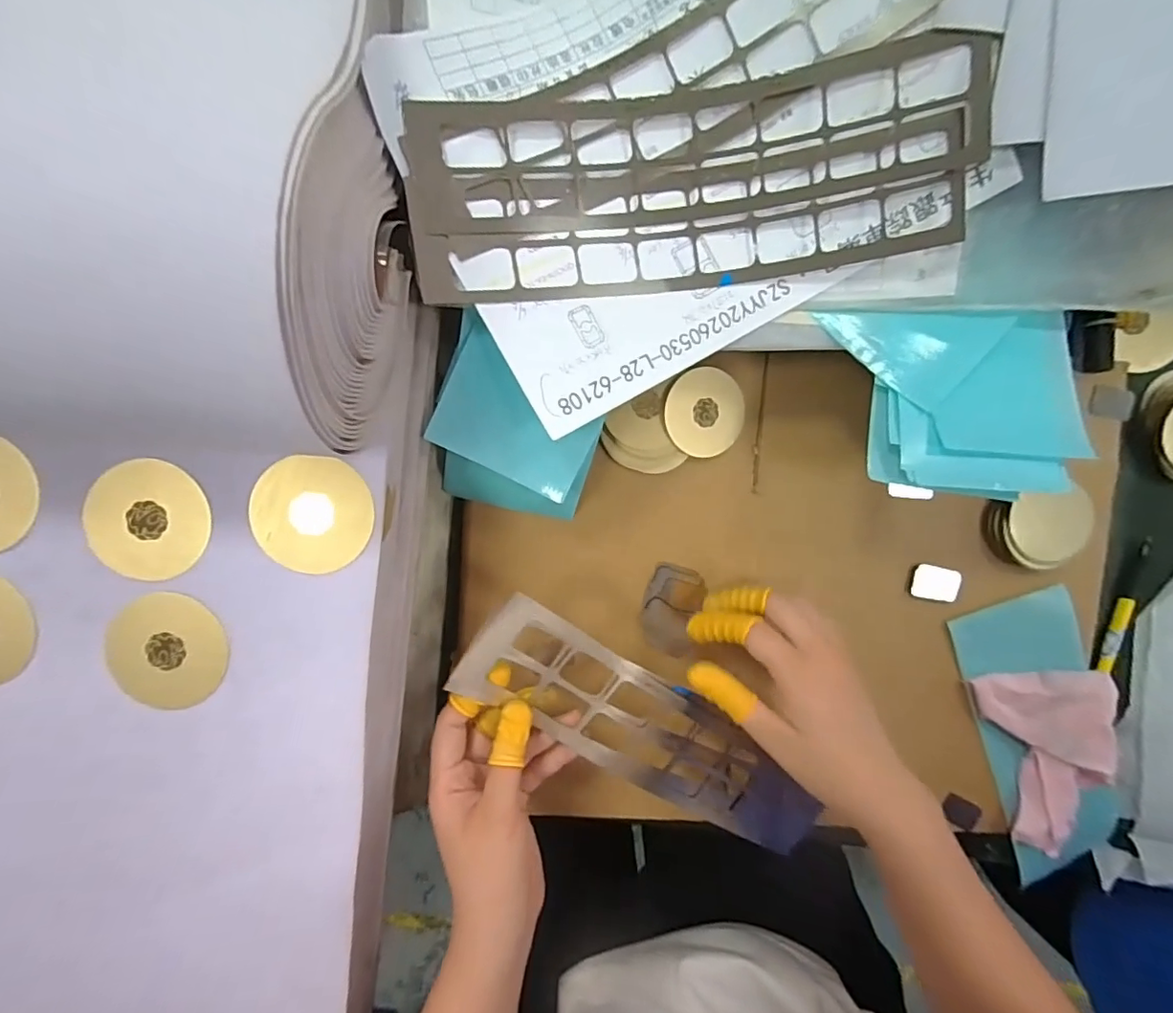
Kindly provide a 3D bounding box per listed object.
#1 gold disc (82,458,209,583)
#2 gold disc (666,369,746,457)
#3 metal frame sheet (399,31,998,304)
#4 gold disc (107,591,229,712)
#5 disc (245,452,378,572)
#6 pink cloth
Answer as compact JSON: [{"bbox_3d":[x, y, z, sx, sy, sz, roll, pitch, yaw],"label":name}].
[{"bbox_3d":[-0.219,0.006,0.269,0.055,0.008,0.056,0,95,-3],"label":"gold disc"},{"bbox_3d":[0.083,-0.065,0.373,0.058,0.004,0.059,1,100,-16],"label":"gold disc"},{"bbox_3d":[0.058,-0.179,0.280,0.298,0.033,0.107,-9,95,-2],"label":"metal frame sheet"},{"bbox_3d":[-0.215,0.074,0.274,0.056,0.004,0.055,0,95,-3],"label":"gold disc"},{"bbox_3d":[-0.139,0.004,0.271,0.058,0.004,0.058,0,98,-2],"label":"disc"},{"bbox_3d":[0.335,0.188,0.394,0.088,0.014,0.129,-2,95,10],"label":"pink cloth"}]

